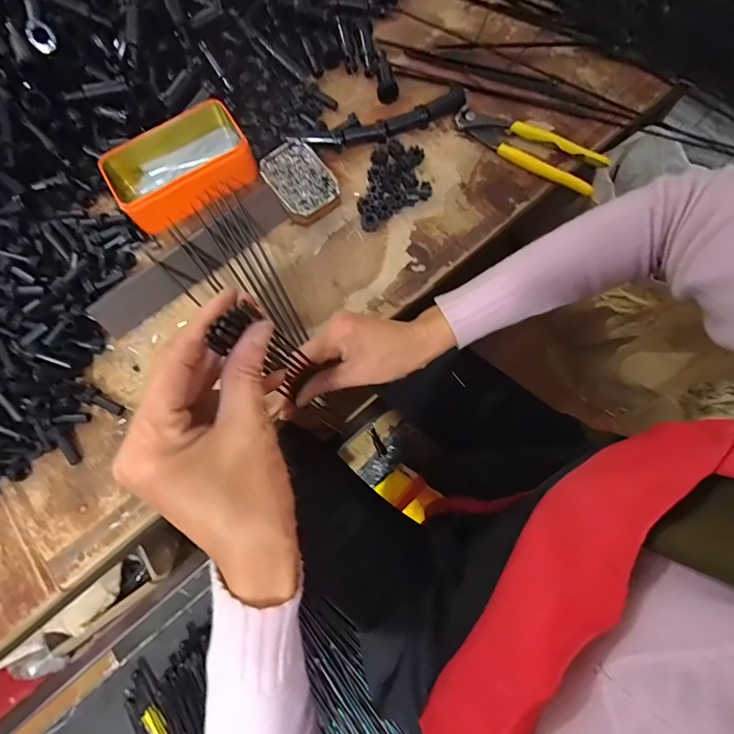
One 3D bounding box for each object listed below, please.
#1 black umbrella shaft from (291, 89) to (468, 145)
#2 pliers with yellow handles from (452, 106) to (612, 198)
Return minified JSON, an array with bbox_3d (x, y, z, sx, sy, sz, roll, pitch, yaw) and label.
[{"bbox_3d":[0.013,-0.267,0.467,0.192,0.022,0.022,-14,76,-2],"label":"black umbrella shaft"},{"bbox_3d":[0.174,-0.240,0.460,0.163,0.020,0.049,34,79,9],"label":"pliers with yellow handles"}]

